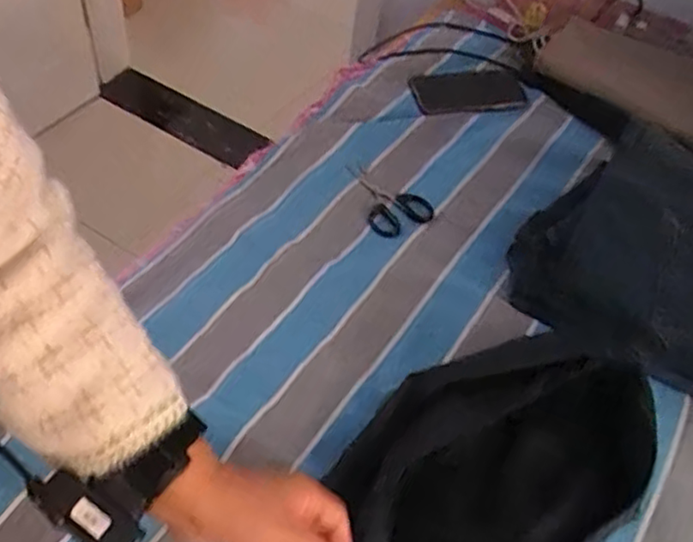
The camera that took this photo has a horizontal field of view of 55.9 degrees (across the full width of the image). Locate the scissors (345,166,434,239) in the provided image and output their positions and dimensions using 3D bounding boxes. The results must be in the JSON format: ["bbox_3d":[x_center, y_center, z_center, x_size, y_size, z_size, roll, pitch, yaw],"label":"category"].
[{"bbox_3d":[0.042,-0.089,0.785,0.075,0.016,0.126,-23,57,-24],"label":"scissors"}]

